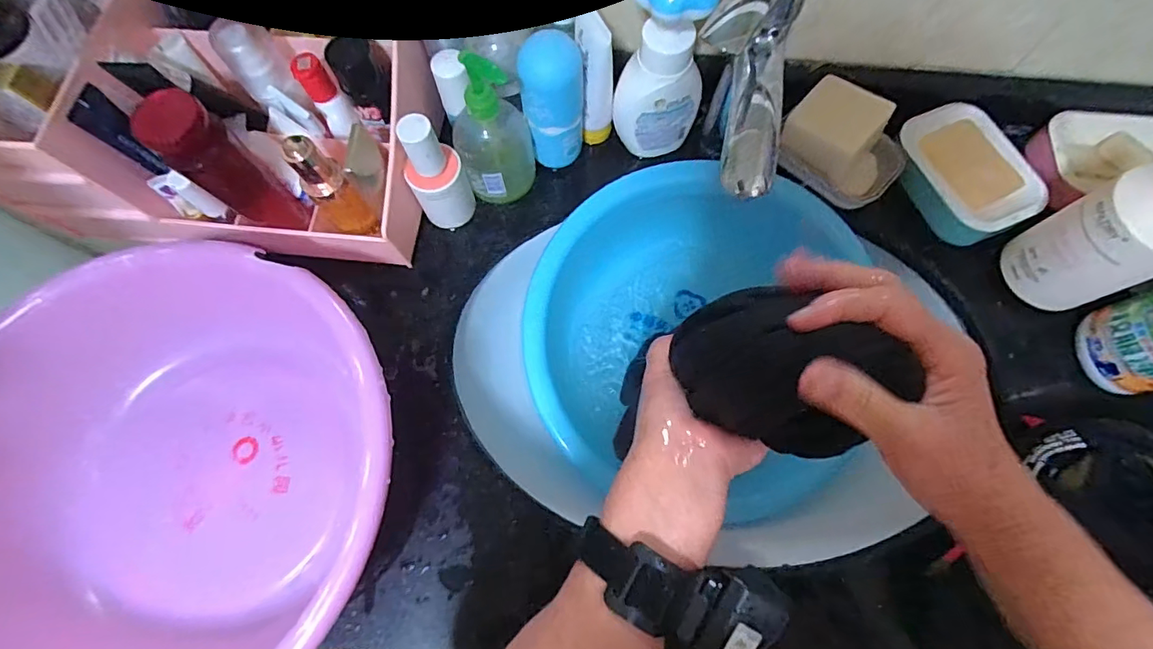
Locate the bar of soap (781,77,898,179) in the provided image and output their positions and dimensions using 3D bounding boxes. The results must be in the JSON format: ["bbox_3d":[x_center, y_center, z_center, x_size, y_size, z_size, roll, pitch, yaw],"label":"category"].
[{"bbox_3d":[0.242,-0.183,0.477,0.071,0.050,0.075,-44,77,-12],"label":"bar of soap"}]

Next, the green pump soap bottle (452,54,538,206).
[{"bbox_3d":[-0.075,-0.171,0.456,0.069,0.134,0.063,-26,74,-7],"label":"green pump soap bottle"}]

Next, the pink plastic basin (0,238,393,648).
[{"bbox_3d":[-0.293,0.108,0.378,0.319,0.103,0.312,0,72,1],"label":"pink plastic basin"}]

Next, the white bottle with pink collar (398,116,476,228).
[{"bbox_3d":[-0.123,-0.131,0.452,0.047,0.114,0.039,-24,73,-7],"label":"white bottle with pink collar"}]

